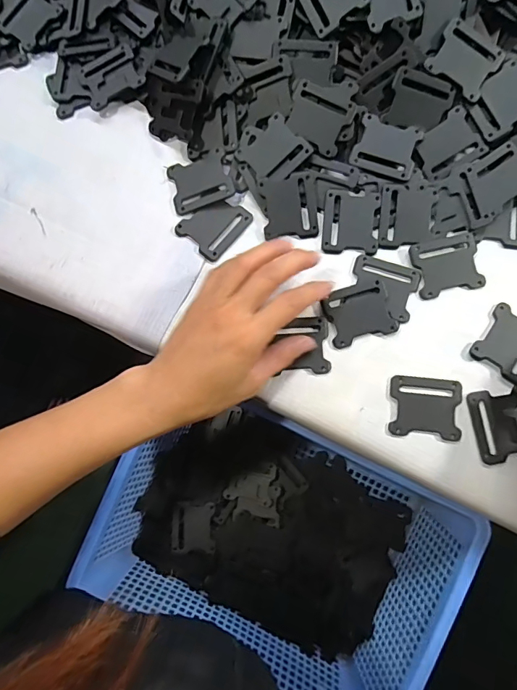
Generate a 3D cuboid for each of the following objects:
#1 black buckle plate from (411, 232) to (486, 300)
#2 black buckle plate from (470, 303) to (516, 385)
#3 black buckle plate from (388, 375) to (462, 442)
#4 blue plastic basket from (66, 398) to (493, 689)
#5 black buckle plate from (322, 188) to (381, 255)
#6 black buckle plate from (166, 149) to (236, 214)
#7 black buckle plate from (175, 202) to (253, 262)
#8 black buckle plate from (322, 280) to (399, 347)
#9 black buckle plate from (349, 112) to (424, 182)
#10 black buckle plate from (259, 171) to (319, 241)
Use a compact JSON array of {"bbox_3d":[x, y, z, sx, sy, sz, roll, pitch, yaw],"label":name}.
[{"bbox_3d":[0.145,-0.061,0.332,0.049,0.005,0.043,-12,80,-1],"label":"black buckle plate"},{"bbox_3d":[0.188,-0.001,0.320,0.044,0.004,0.048,34,82,7],"label":"black buckle plate"},{"bbox_3d":[0.122,0.046,0.314,0.050,0.004,0.043,6,80,2],"label":"black buckle plate"},{"bbox_3d":[0.009,0.190,0.401,0.295,0.111,0.203,24,81,5],"label":"blue plastic basket"},{"bbox_3d":[0.073,-0.097,0.338,0.041,0.005,0.048,4,80,2],"label":"black buckle plate"},{"bbox_3d":[-0.048,-0.131,0.349,0.048,0.005,0.043,-16,81,10],"label":"black buckle plate"},{"bbox_3d":[-0.035,-0.096,0.343,0.043,0.004,0.049,38,83,7],"label":"black buckle plate"},{"bbox_3d":[0.075,-0.024,0.327,0.048,0.007,0.042,-17,80,-2],"label":"black buckle plate"},{"bbox_3d":[0.101,-0.156,0.341,0.049,0.010,0.041,18,80,4],"label":"black buckle plate"},{"bbox_3d":[0.025,-0.109,0.340,0.042,0.004,0.049,-5,95,-1],"label":"black buckle plate"}]

